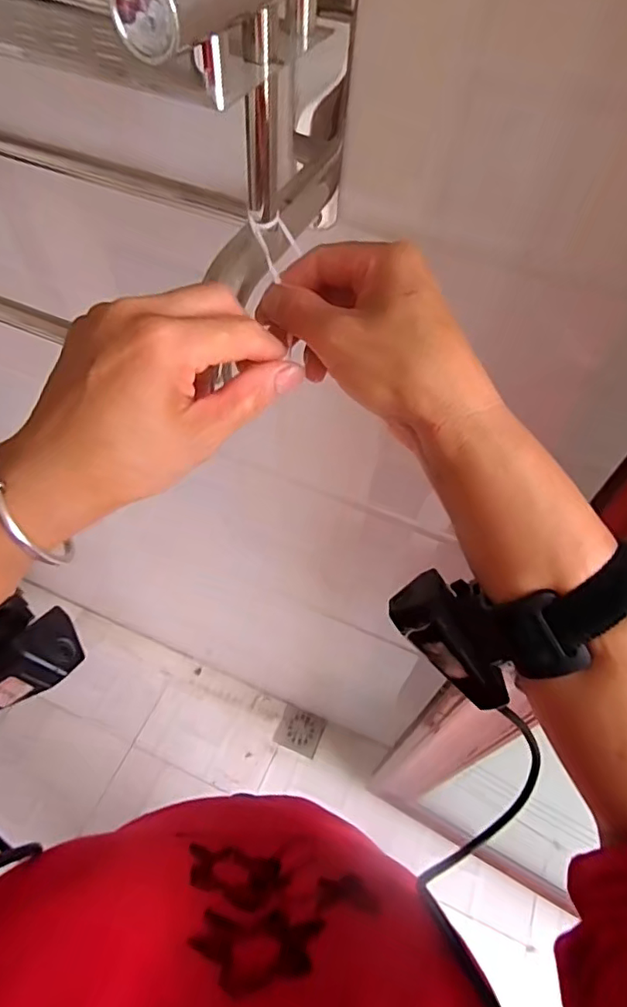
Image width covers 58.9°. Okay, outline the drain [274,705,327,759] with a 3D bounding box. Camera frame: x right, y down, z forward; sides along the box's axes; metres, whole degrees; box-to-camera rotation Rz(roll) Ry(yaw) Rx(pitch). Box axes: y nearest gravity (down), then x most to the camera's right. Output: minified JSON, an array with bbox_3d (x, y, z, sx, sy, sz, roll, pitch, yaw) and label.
[{"bbox_3d":[-0.032,0.554,1.353,0.104,0.015,0.096,20,58,10],"label":"drain"}]

